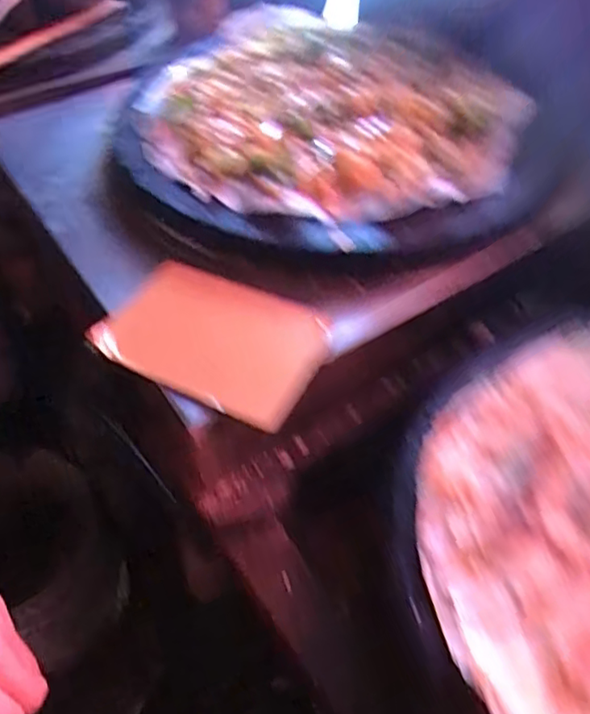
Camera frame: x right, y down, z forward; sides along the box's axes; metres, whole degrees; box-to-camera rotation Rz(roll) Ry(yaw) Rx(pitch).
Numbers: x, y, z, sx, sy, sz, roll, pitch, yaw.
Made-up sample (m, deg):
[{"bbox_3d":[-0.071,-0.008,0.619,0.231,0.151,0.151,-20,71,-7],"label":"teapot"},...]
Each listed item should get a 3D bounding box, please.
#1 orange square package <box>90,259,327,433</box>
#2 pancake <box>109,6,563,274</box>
[{"bbox_3d":[-0.049,-0.014,0.402,0.140,0.017,0.106,23,52,19],"label":"orange square package"},{"bbox_3d":[0.016,-0.212,0.548,0.349,0.046,0.385,-18,51,-16],"label":"pancake"}]

